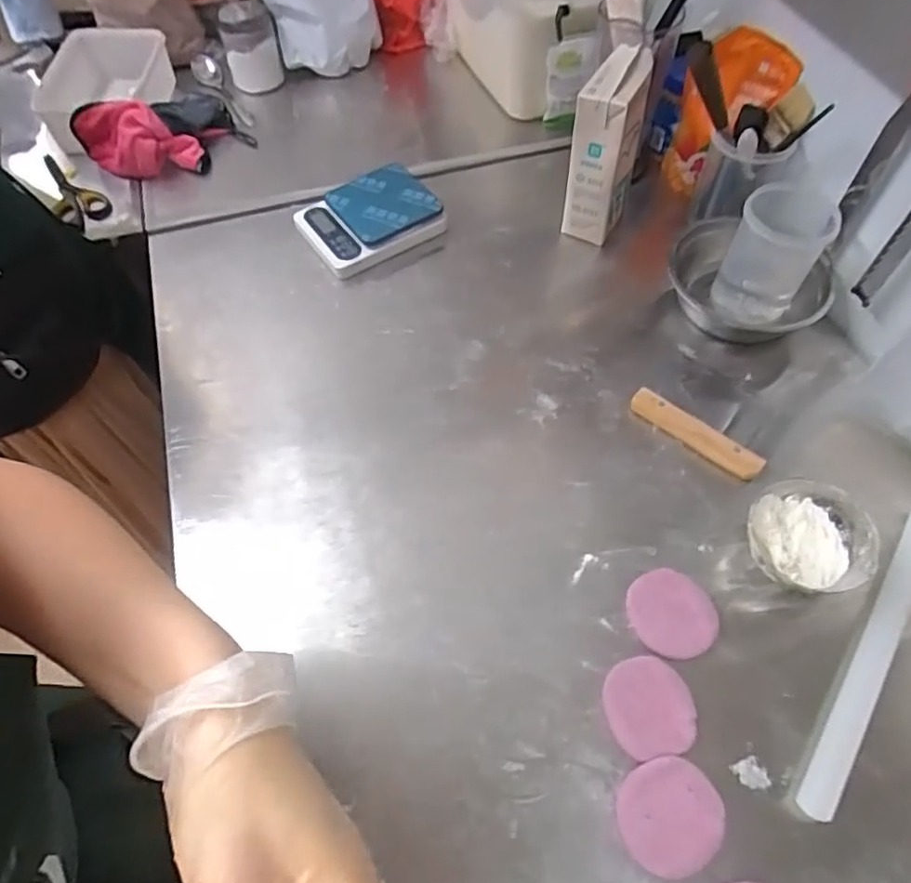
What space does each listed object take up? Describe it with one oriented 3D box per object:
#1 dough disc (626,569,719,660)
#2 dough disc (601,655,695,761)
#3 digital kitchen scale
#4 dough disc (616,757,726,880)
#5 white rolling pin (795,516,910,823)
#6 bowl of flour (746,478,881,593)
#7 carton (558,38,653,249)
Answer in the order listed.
[{"bbox_3d":[0.200,0.159,0.590,0.077,0.007,0.079,-1,59,1],"label":"dough disc"},{"bbox_3d":[0.167,0.228,0.549,0.072,0.010,0.077,-1,59,1],"label":"dough disc"},{"bbox_3d":[-0.115,-0.301,0.870,0.168,0.040,0.142,-27,62,-14],"label":"digital kitchen scale"},{"bbox_3d":[0.170,0.297,0.508,0.081,0.012,0.075,-1,59,1],"label":"dough disc"},{"bbox_3d":[0.374,0.183,0.565,0.029,0.027,0.315,31,64,19],"label":"white rolling pin"},{"bbox_3d":[0.332,0.095,0.607,0.107,0.054,0.100,6,59,6],"label":"bowl of flour"},{"bbox_3d":[0.188,-0.361,0.803,0.069,0.215,0.094,19,61,13],"label":"carton"}]

